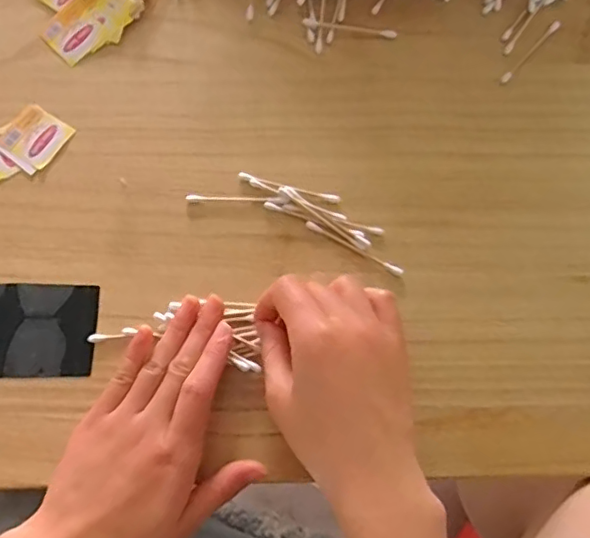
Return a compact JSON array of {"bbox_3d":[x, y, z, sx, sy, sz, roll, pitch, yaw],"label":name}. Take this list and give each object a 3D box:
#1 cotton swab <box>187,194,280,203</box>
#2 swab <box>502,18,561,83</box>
[{"bbox_3d":[-0.043,-0.050,0.395,0.065,0.004,0.006,2,74,0],"label":"cotton swab"},{"bbox_3d":[0.181,-0.167,0.430,0.006,0.004,0.074,41,78,11],"label":"swab"}]

